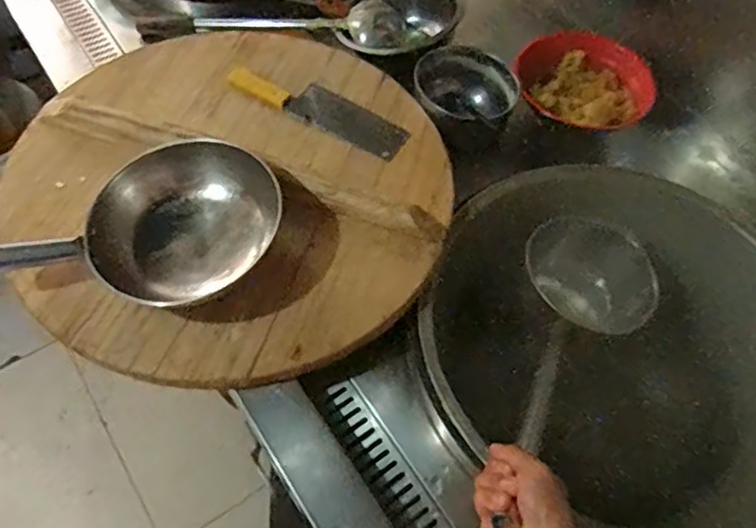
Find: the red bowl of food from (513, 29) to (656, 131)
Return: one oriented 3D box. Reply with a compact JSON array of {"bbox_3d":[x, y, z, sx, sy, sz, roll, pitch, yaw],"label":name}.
[{"bbox_3d":[0.320,-0.277,0.956,0.214,0.064,0.184,23,59,9],"label":"red bowl of food"}]

